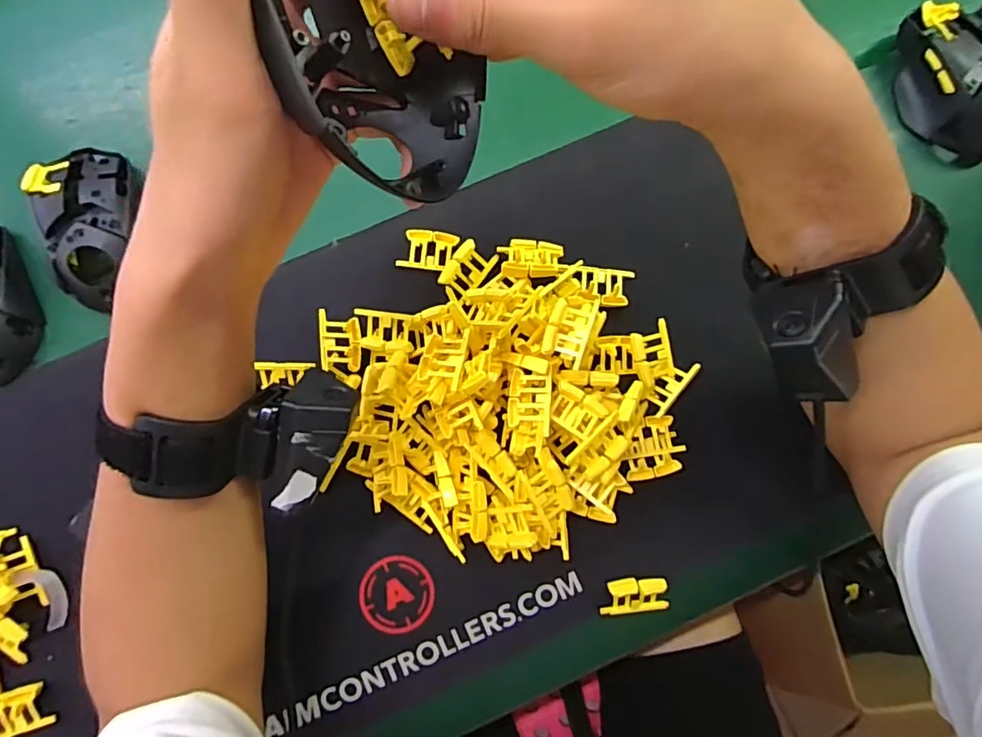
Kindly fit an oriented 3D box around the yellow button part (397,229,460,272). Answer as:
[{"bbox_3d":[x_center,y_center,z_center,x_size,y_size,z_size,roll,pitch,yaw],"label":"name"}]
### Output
[{"bbox_3d":[-0.043,-0.081,0.366,0.037,0.004,0.027,12,79,1],"label":"yellow button part"}]

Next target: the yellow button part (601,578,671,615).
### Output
[{"bbox_3d":[0.092,0.144,0.340,0.041,0.015,0.023,-4,79,-2],"label":"yellow button part"}]

